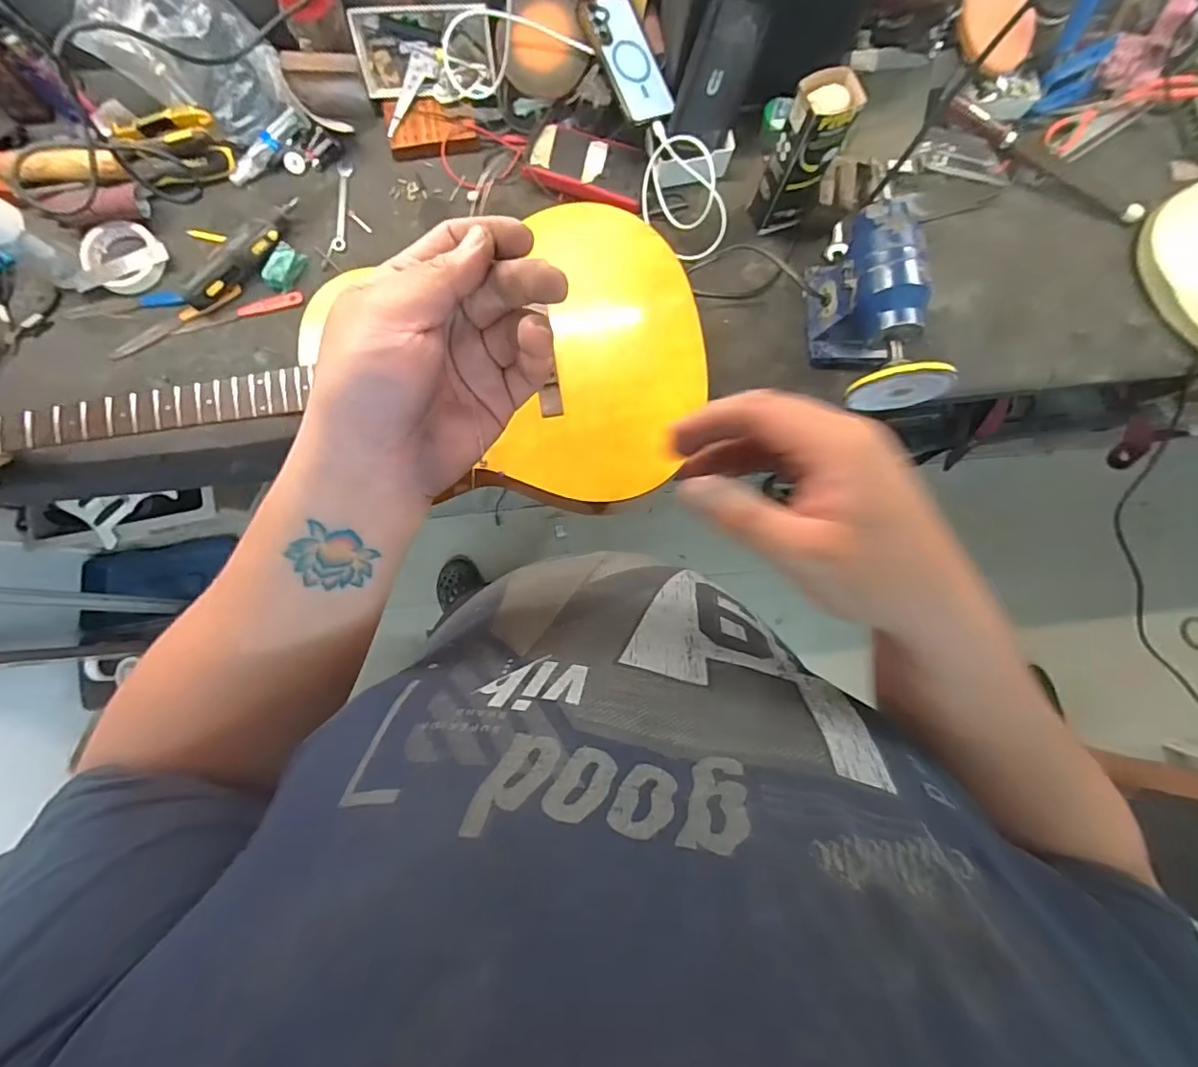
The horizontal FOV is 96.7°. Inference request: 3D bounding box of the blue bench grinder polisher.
[{"bbox_3d":[0.344,-0.296,0.694,0.107,0.149,0.279,-10,87,-1],"label":"blue bench grinder polisher"}]

